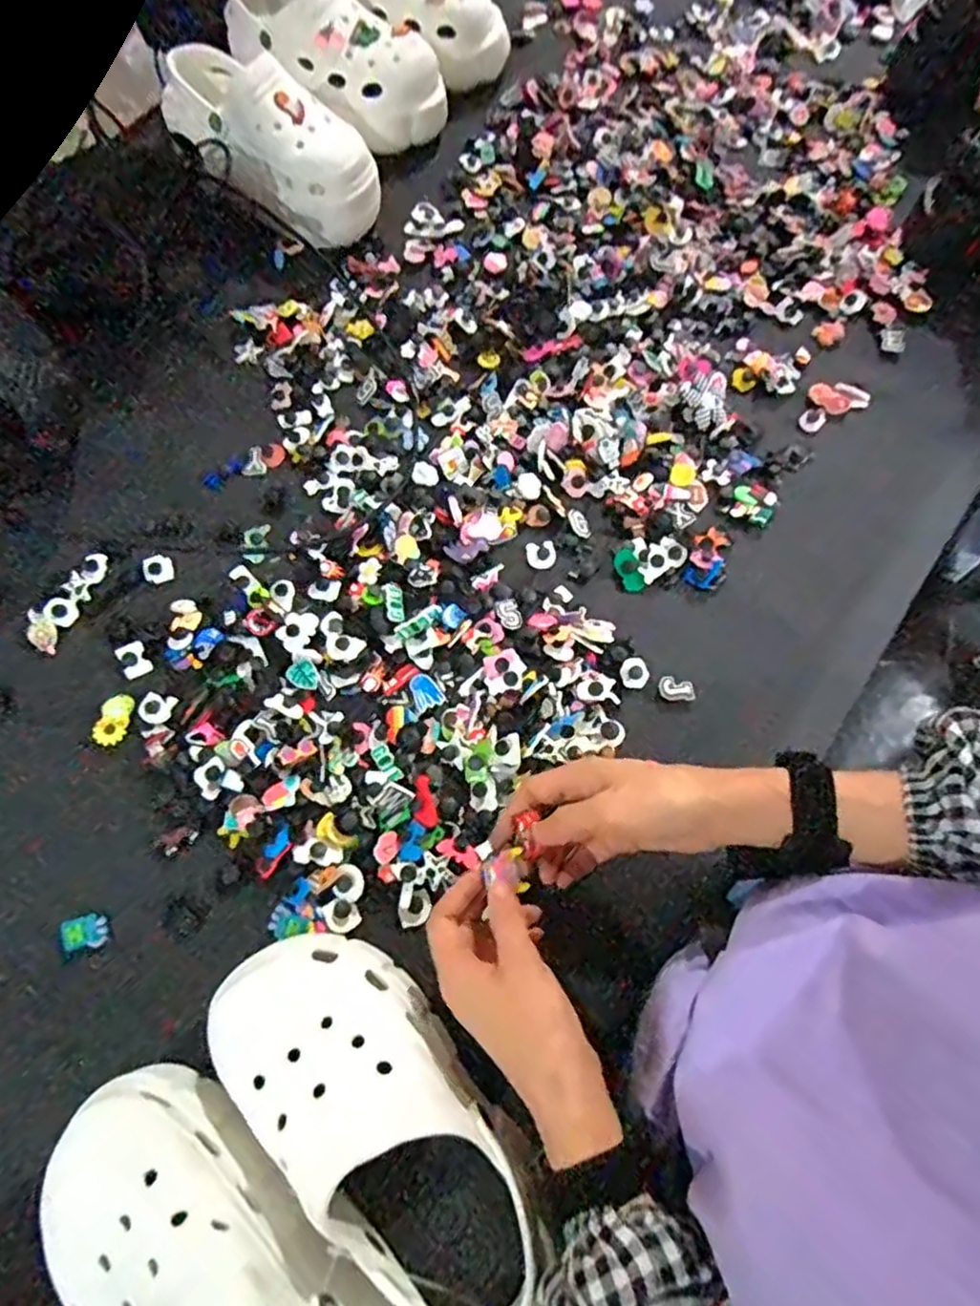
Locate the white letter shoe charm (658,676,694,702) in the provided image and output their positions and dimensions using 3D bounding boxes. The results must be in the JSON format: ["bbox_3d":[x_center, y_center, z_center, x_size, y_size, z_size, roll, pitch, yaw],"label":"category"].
[{"bbox_3d":[0.148,0.028,0.533,0.027,0.010,0.019,3,69,3],"label":"white letter shoe charm"}]

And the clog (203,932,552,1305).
[{"bbox_3d":[-0.065,0.263,0.390,0.232,0.088,0.107,40,74,13],"label":"clog"}]

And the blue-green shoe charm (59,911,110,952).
[{"bbox_3d":[-0.287,0.198,0.473,0.029,0.004,0.024,-15,65,-22],"label":"blue-green shoe charm"}]

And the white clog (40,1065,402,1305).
[{"bbox_3d":[-0.135,0.342,0.360,0.256,0.098,0.113,30,73,11],"label":"white clog"}]

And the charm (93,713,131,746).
[{"bbox_3d":[-0.295,0.059,0.519,0.027,0.004,0.023,-8,69,-1],"label":"charm"}]

